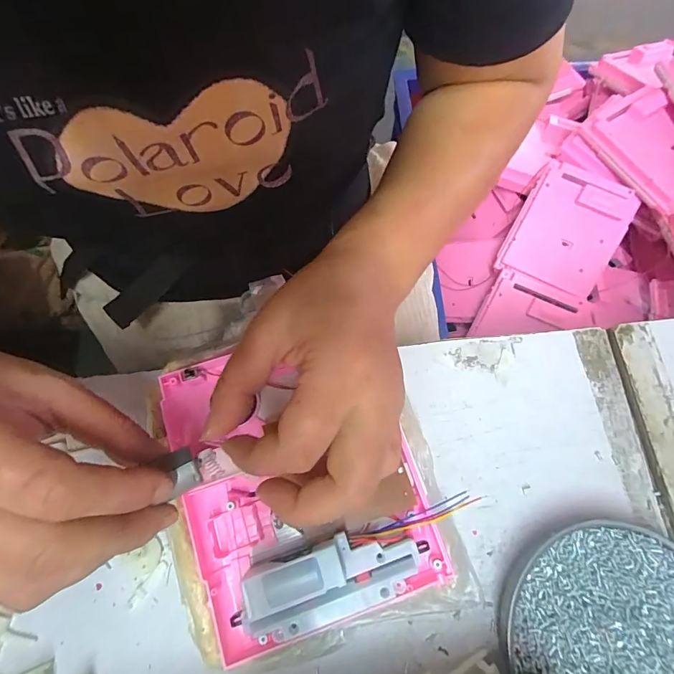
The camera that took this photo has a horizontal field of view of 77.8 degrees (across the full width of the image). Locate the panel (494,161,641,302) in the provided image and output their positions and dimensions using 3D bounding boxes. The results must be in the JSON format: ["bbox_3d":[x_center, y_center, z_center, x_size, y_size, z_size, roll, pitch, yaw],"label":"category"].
[{"bbox_3d":[0.312,-0.143,0.568,0.131,0.022,0.156,26,98,9],"label":"panel"}]

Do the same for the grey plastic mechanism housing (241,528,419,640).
[{"bbox_3d":[-0.003,0.128,0.217,0.089,0.025,0.038,-7,69,-17],"label":"grey plastic mechanism housing"}]

